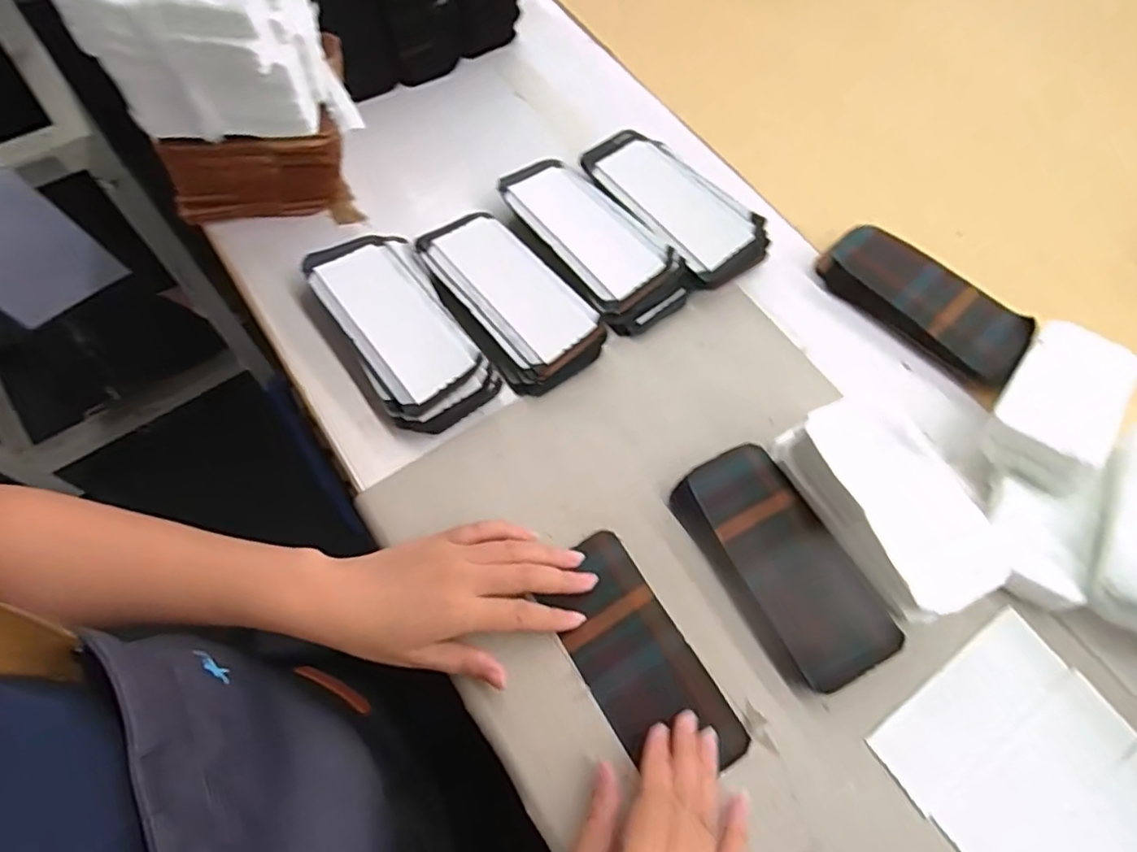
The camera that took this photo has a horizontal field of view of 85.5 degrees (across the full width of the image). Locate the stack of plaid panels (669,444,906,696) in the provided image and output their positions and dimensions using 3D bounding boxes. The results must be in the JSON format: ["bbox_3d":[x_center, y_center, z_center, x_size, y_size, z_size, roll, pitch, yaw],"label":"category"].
[{"bbox_3d":[0.149,0.094,0.428,0.080,0.020,0.165,-31,70,-14],"label":"stack of plaid panels"}]

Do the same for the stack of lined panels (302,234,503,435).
[{"bbox_3d":[-0.132,-0.077,0.488,0.084,0.032,0.178,-31,70,-14],"label":"stack of lined panels"}]

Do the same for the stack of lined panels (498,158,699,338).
[{"bbox_3d":[0.021,-0.162,0.538,0.083,0.024,0.184,-36,71,-16],"label":"stack of lined panels"}]

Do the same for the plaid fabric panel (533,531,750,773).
[{"bbox_3d":[0.044,0.153,0.405,0.070,0.011,0.160,-29,70,-13],"label":"plaid fabric panel"}]

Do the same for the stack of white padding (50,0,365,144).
[{"bbox_3d":[-0.248,-0.283,0.443,0.149,0.110,0.114,-3,66,-5],"label":"stack of white padding"}]

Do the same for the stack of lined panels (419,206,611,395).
[{"bbox_3d":[-0.047,-0.107,0.508,0.091,0.025,0.165,-30,70,-14],"label":"stack of lined panels"}]

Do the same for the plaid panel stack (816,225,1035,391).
[{"bbox_3d":[0.309,-0.111,0.533,0.175,0.024,0.076,41,71,16],"label":"plaid panel stack"}]

